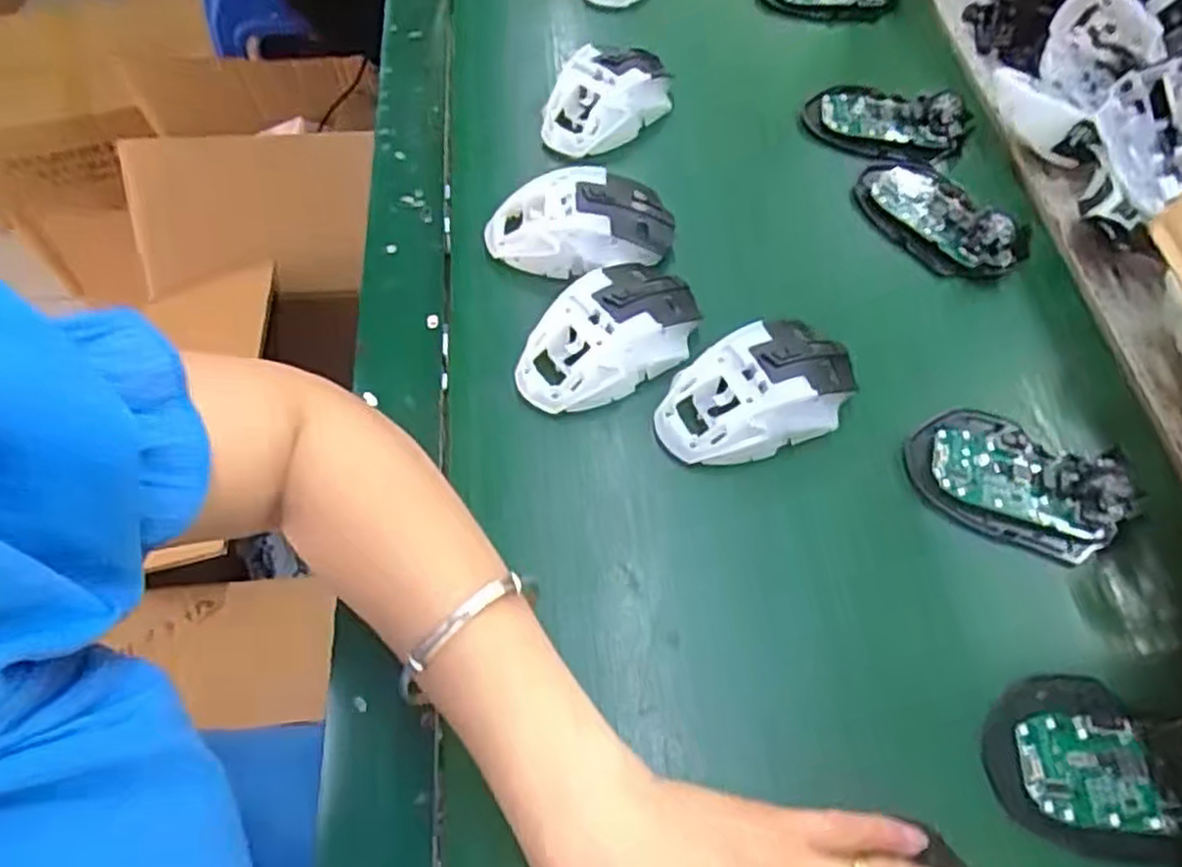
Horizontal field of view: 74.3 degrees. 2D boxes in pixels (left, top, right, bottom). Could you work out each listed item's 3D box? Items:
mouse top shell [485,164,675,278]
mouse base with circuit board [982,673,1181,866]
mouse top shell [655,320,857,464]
[{"bbox_3d":[-0.007,-0.130,0.484,0.112,0.033,0.063,-8,60,-5],"label":"mouse top shell"},{"bbox_3d":[0.228,0.146,0.343,0.096,0.026,0.072,7,60,4],"label":"mouse base with circuit board"},{"bbox_3d":[0.093,-0.023,0.424,0.113,0.036,0.060,-19,61,-11],"label":"mouse top shell"}]

